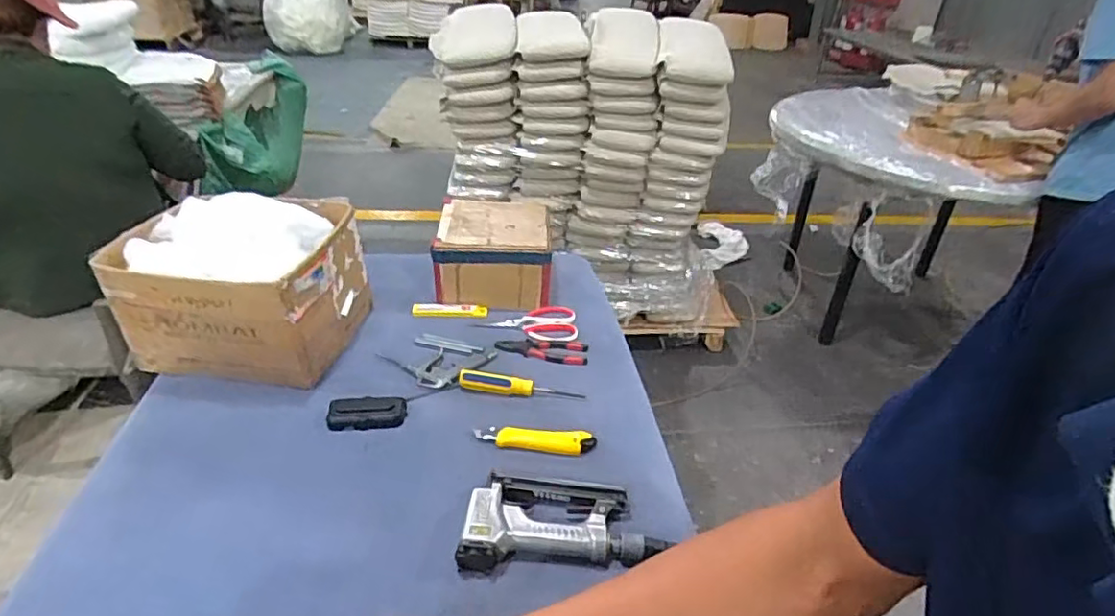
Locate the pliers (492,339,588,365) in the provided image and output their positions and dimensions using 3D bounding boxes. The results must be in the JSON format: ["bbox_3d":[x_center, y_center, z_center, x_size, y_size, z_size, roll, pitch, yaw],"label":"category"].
[{"bbox_3d":[-0.028,0.074,1.047,0.158,0.009,0.059,4,33,1],"label":"pliers"}]

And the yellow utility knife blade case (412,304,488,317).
[{"bbox_3d":[-0.199,0.007,1.122,0.136,0.022,0.022,1,33,-3],"label":"yellow utility knife blade case"}]

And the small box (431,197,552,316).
[{"bbox_3d":[-0.125,-0.108,1.195,0.213,0.139,0.215,0,33,-4],"label":"small box"}]

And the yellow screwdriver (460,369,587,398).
[{"bbox_3d":[-0.057,0.121,0.951,0.191,0.033,0.029,4,33,2],"label":"yellow screwdriver"}]

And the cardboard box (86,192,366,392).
[{"bbox_3d":[-0.496,-0.036,0.970,0.313,0.216,0.241,4,33,2],"label":"cardboard box"}]

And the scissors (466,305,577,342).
[{"bbox_3d":[-0.059,0.029,1.103,0.185,0.013,0.100,0,33,-5],"label":"scissors"}]

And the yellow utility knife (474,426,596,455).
[{"bbox_3d":[-0.031,0.187,0.867,0.168,0.019,0.029,5,33,3],"label":"yellow utility knife"}]

